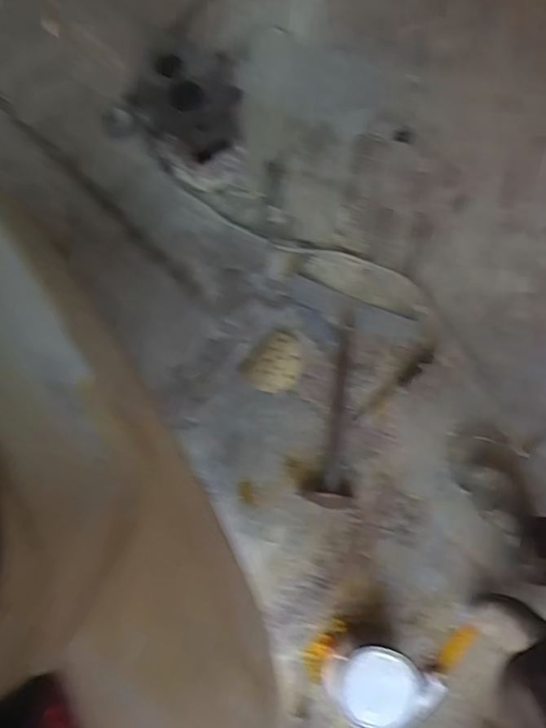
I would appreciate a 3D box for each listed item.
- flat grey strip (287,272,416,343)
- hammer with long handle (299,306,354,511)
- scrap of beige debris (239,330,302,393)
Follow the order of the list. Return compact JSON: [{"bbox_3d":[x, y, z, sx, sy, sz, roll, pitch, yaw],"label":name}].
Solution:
[{"bbox_3d":[0.180,-0.123,1.250,0.298,0.012,0.071,22,73,7],"label":"flat grey strip"},{"bbox_3d":[0.139,0.089,1.199,0.103,0.027,0.438,7,80,2],"label":"hammer with long handle"},{"bbox_3d":[0.007,0.001,1.229,0.115,0.007,0.142,44,83,8],"label":"scrap of beige debris"}]

